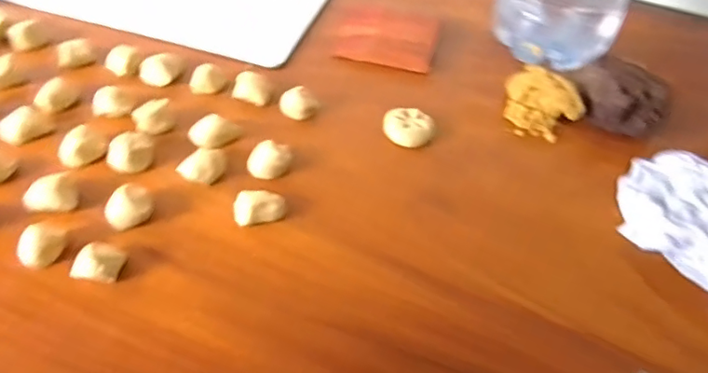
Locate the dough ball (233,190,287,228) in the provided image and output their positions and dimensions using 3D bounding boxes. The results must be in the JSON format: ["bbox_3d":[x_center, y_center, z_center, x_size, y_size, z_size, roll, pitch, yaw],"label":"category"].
[{"bbox_3d":[-0.092,0.018,0.543,0.051,0.025,0.037,-5,48,-12],"label":"dough ball"}]

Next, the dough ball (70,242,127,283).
[{"bbox_3d":[-0.223,0.066,0.482,0.036,0.025,0.036,4,46,-4],"label":"dough ball"}]

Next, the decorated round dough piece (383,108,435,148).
[{"bbox_3d":[0.063,-0.068,0.639,0.056,0.022,0.047,18,47,10],"label":"decorated round dough piece"}]

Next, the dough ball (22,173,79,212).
[{"bbox_3d":[-0.291,0.009,0.530,0.043,0.024,0.032,-17,51,-22],"label":"dough ball"}]

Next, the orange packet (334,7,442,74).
[{"bbox_3d":[0.048,-0.205,0.762,0.129,0.012,0.116,12,47,4],"label":"orange packet"}]

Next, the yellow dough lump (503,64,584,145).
[{"bbox_3d":[0.226,-0.102,0.667,0.094,0.049,0.082,25,49,16],"label":"yellow dough lump"}]

